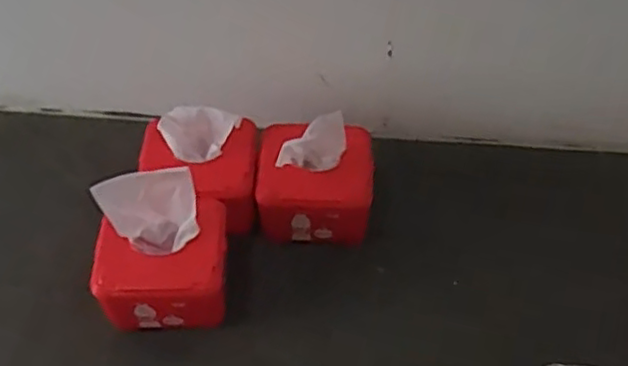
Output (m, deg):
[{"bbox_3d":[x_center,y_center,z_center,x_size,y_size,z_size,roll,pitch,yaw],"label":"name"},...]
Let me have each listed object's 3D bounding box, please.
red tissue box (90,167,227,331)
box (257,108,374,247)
[{"bbox_3d":[-0.155,0.078,0.701,0.129,0.140,0.121,-7,53,-6],"label":"red tissue box"},{"bbox_3d":[0.003,-0.009,0.767,0.129,0.145,0.113,4,53,3],"label":"box"}]

